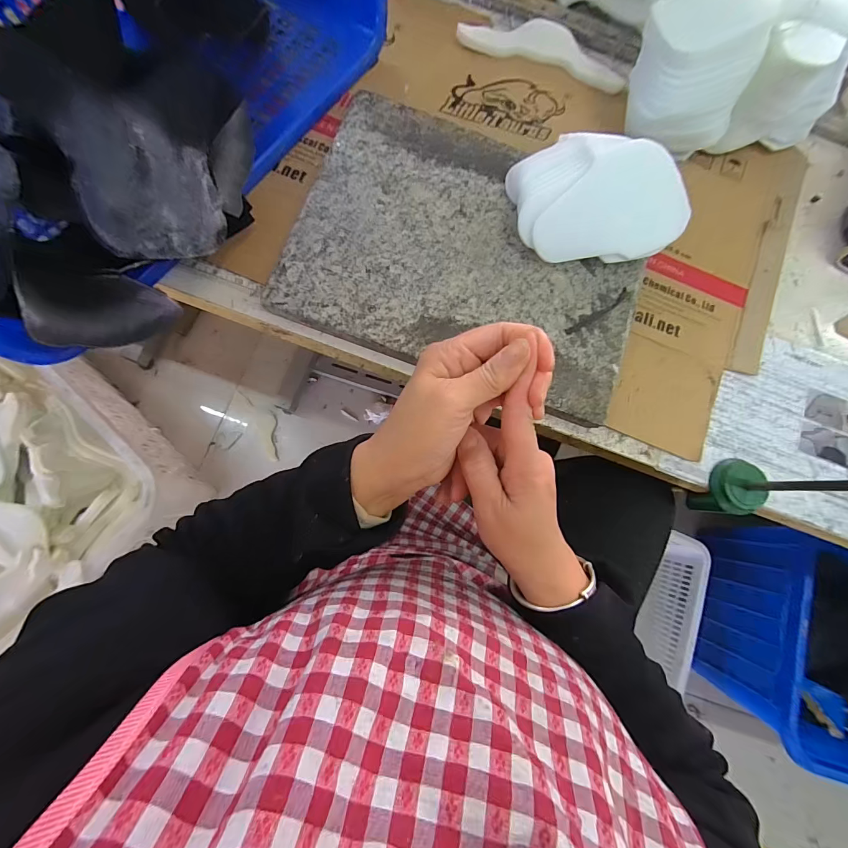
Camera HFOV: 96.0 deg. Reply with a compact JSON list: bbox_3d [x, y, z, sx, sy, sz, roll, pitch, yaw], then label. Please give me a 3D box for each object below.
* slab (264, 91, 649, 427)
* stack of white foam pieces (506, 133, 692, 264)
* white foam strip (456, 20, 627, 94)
[{"bbox_3d":[0.055,-0.197,0.449,0.390,0.030,0.288,20,80,-1],"label":"slab"},{"bbox_3d":[0.193,-0.261,0.431,0.178,0.057,0.151,-1,81,-5],"label":"stack of white foam pieces"},{"bbox_3d":[0.162,-0.506,0.514,0.226,0.016,0.061,18,80,-2],"label":"white foam strip"}]

